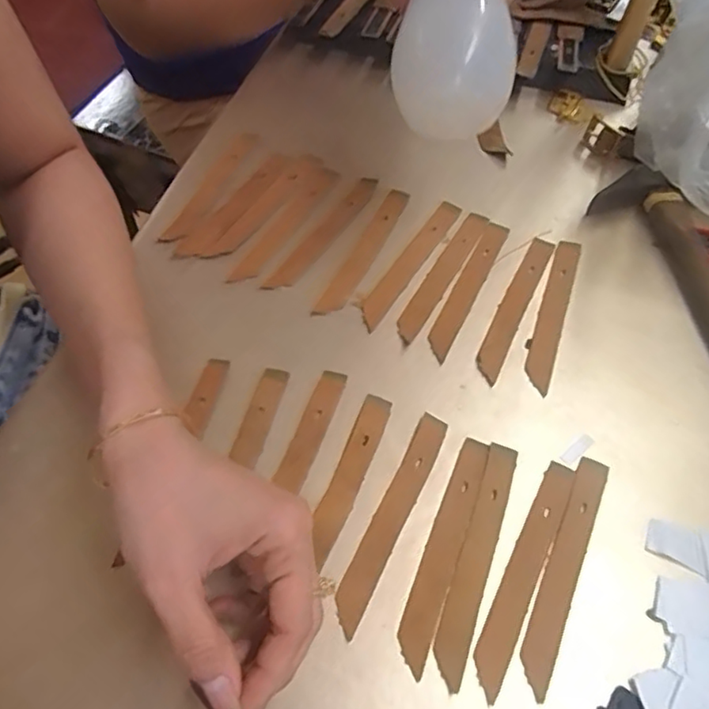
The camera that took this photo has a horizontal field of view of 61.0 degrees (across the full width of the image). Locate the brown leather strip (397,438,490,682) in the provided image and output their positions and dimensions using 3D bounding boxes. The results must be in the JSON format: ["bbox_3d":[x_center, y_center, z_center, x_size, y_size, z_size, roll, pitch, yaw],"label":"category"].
[{"bbox_3d":[0.049,0.102,0.320,0.017,0.004,0.124,20,59,11],"label":"brown leather strip"}]

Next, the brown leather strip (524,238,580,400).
[{"bbox_3d":[0.133,-0.029,0.403,0.016,0.005,0.125,18,59,10],"label":"brown leather strip"}]

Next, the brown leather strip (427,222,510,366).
[{"bbox_3d":[0.077,-0.046,0.413,0.018,0.005,0.123,24,60,13],"label":"brown leather strip"}]

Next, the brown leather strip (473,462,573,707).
[{"bbox_3d":[0.089,0.111,0.312,0.017,0.004,0.125,25,60,14],"label":"brown leather strip"}]

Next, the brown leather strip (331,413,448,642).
[{"bbox_3d":[0.020,0.086,0.326,0.017,0.004,0.125,24,60,13],"label":"brown leather strip"}]

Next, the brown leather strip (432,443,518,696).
[{"bbox_3d":[0.064,0.105,0.316,0.017,0.004,0.127,19,59,10],"label":"brown leather strip"}]

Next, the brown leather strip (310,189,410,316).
[{"bbox_3d":[0.008,-0.074,0.425,0.017,0.005,0.123,24,60,13],"label":"brown leather strip"}]

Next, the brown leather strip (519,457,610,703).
[{"bbox_3d":[0.110,0.110,0.314,0.017,0.004,0.125,23,60,13],"label":"brown leather strip"}]

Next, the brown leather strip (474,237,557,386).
[{"bbox_3d":[0.108,-0.034,0.405,0.018,0.004,0.124,24,60,13],"label":"brown leather strip"}]

